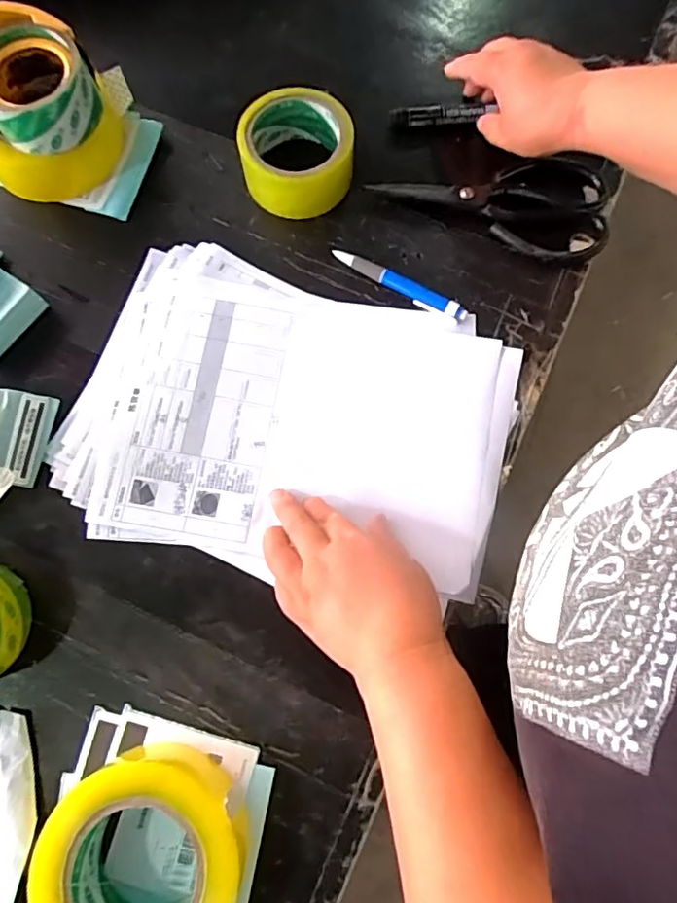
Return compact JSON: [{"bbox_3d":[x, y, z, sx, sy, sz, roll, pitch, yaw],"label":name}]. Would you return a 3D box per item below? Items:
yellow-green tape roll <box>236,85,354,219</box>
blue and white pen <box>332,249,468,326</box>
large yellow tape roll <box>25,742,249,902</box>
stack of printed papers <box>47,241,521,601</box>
[{"bbox_3d":[-0.037,-0.261,0.494,0.093,0.047,0.097,0,76,-1],"label":"yellow-green tape roll"},{"bbox_3d":[0.052,-0.143,0.480,0.124,0.011,0.015,31,78,6],"label":"blue and white pen"},{"bbox_3d":[-0.123,0.259,0.359,0.119,0.052,0.119,0,76,-1],"label":"large yellow tape roll"},{"bbox_3d":[-0.037,-0.024,0.454,0.338,0.014,0.240,17,77,3],"label":"stack of printed papers"}]

